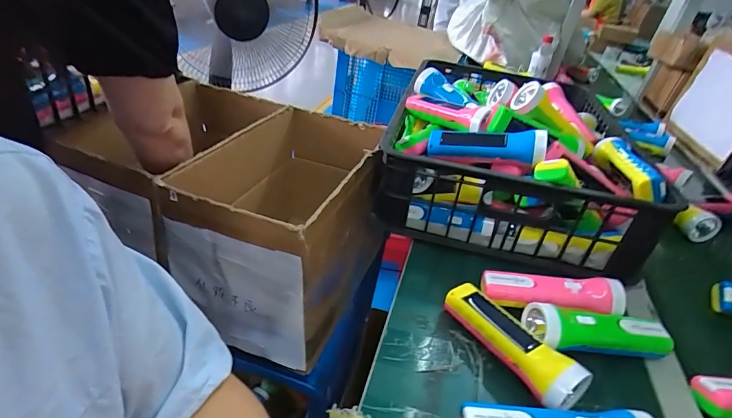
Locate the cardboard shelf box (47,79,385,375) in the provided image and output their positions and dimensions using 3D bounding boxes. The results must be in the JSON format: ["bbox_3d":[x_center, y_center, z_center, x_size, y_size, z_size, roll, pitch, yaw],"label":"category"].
[{"bbox_3d":[-0.211,-0.019,0.704,0.464,0.250,0.359,21,36,16],"label":"cardboard shelf box"}]

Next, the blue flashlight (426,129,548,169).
[{"bbox_3d":[0.173,-0.096,0.576,0.161,0.051,0.043,14,35,14],"label":"blue flashlight"}]

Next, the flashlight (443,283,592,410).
[{"bbox_3d":[0.156,0.142,0.433,0.041,0.050,0.162,-12,40,-29],"label":"flashlight"}]

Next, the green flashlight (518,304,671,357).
[{"bbox_3d":[0.264,0.136,0.452,0.159,0.042,0.046,7,34,-5],"label":"green flashlight"}]

